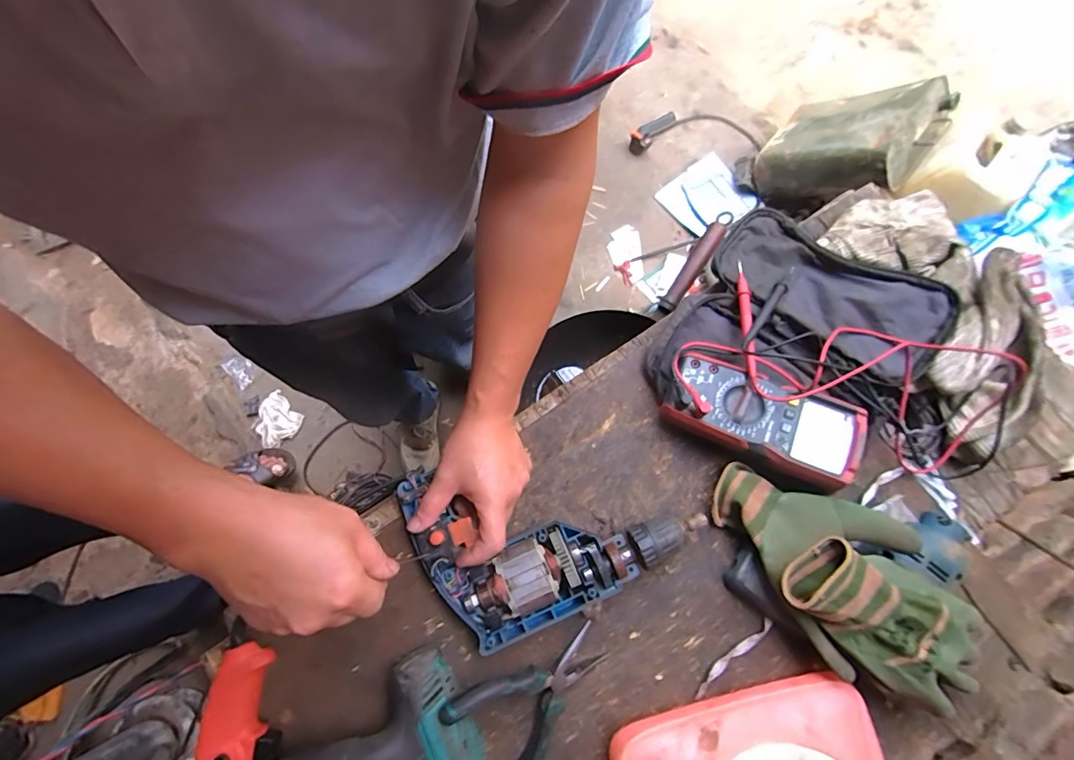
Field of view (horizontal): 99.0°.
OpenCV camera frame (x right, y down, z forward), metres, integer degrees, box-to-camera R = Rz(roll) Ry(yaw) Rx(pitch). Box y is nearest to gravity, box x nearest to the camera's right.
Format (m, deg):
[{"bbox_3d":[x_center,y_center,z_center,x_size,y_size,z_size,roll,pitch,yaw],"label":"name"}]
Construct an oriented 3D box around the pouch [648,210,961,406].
[{"bbox_3d":[0.272,-0.049,0.482,0.230,0.058,0.249,32,79,6],"label":"pouch"}]

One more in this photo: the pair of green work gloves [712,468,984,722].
[{"bbox_3d":[0.274,0.167,0.405,0.130,0.072,0.248,-41,68,-9],"label":"pair of green work gloves"}]

